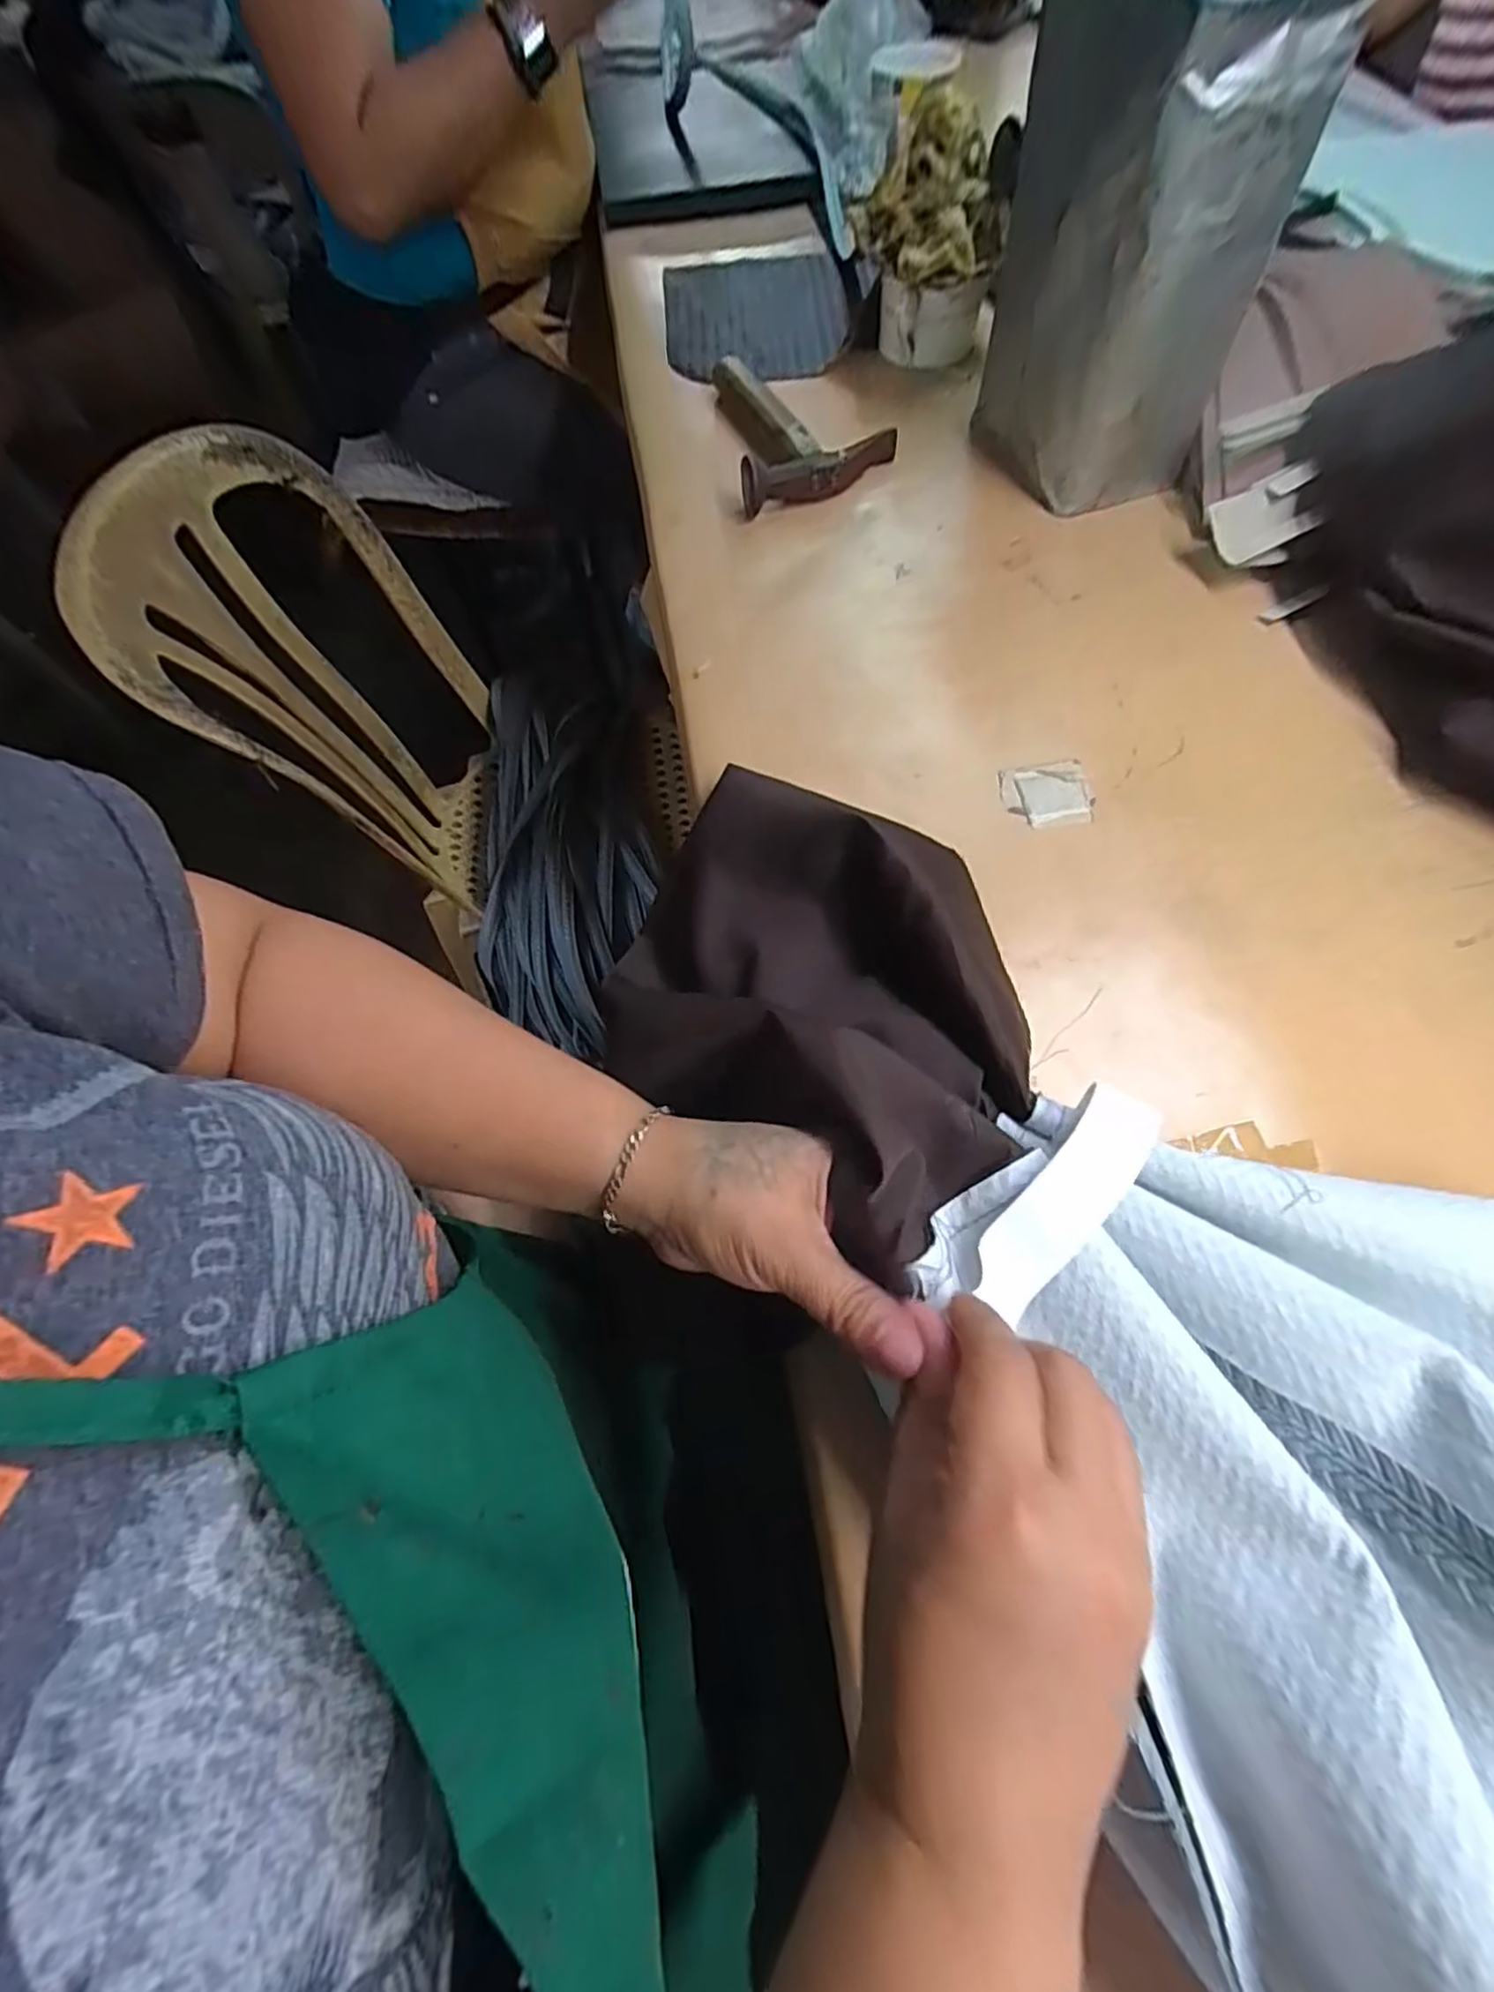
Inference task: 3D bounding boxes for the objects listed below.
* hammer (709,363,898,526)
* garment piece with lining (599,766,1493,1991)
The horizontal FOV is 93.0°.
[{"bbox_3d":[0.048,-0.467,0.582,0.129,0.032,0.192,-9,63,-1],"label":"hammer"},{"bbox_3d":[0.123,0.065,0.271,0.251,0.096,0.504,-35,58,-14],"label":"garment piece with lining"}]

